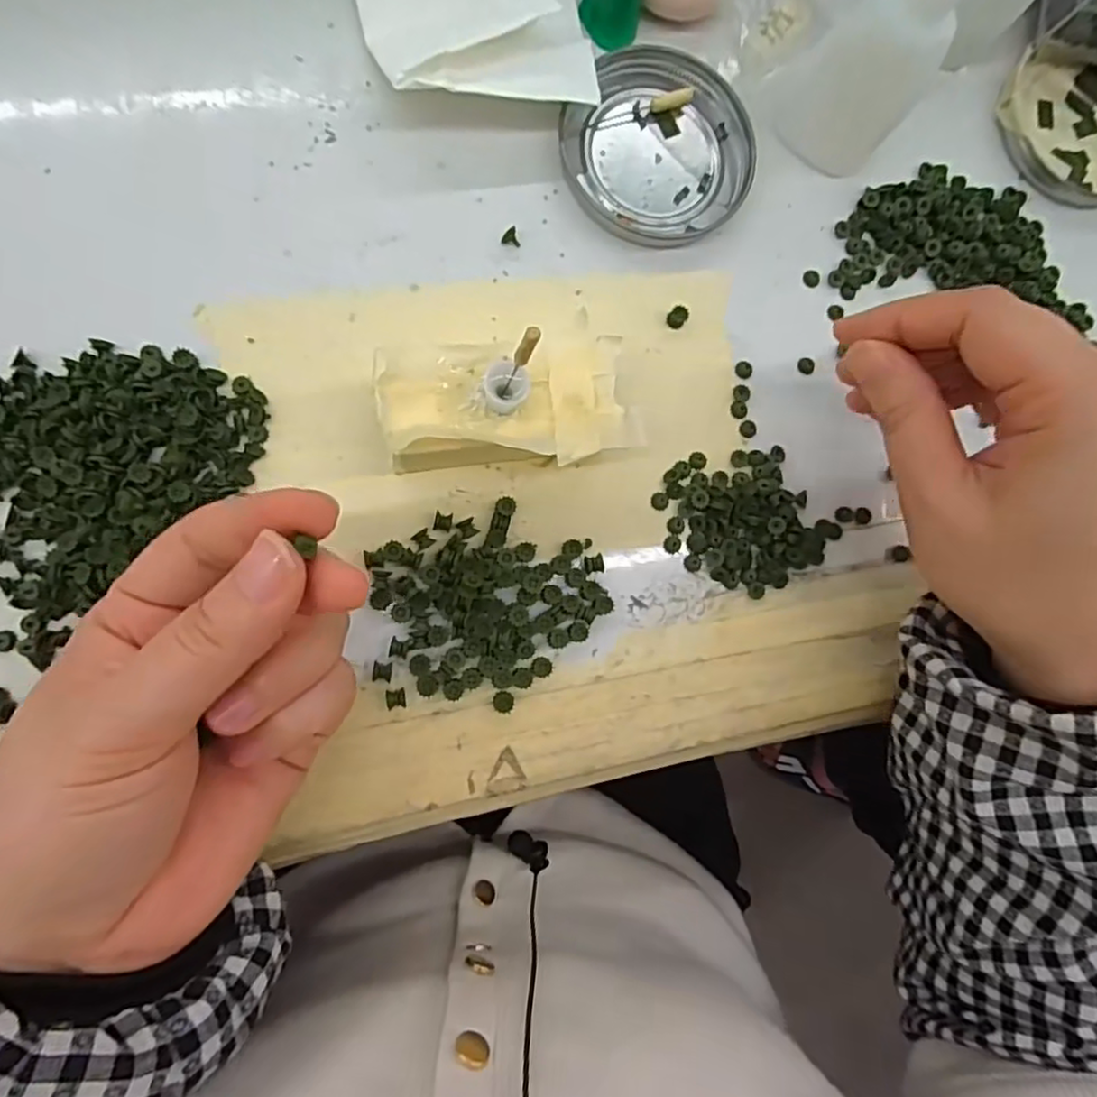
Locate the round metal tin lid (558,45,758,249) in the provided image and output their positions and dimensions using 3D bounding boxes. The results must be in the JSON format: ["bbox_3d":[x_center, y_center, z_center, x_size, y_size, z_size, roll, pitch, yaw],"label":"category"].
[{"bbox_3d":[0.045,-0.162,0.269,0.077,0.009,0.074,1,87,-9],"label":"round metal tin lid"}]

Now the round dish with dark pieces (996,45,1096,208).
[{"bbox_3d":[0.245,-0.196,0.305,0.075,0.010,0.074,1,87,-9],"label":"round dish with dark pieces"}]

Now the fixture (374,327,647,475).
[{"bbox_3d":[-0.015,-0.049,0.237,0.083,0.038,0.046,-11,87,-10],"label":"fixture"}]

